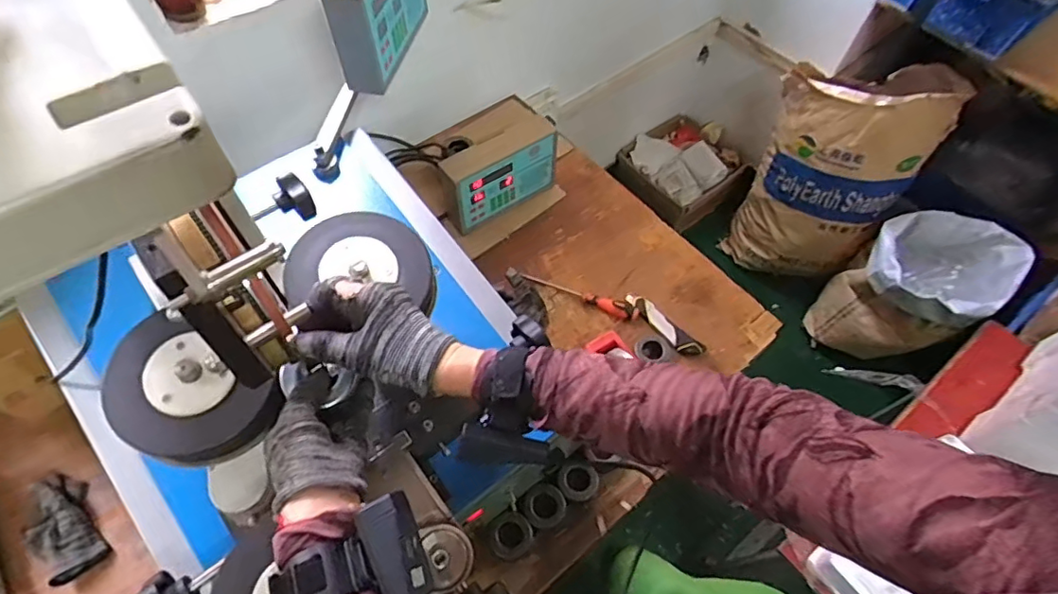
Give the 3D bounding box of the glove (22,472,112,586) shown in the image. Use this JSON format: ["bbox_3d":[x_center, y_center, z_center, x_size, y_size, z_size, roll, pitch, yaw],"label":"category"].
[{"bbox_3d":[-0.656,0.321,0.786,0.075,0.033,0.148,-34,66,-21],"label":"glove"}]

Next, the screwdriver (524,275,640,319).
[{"bbox_3d":[0.094,-0.006,1.021,0.219,0.031,0.026,23,61,10],"label":"screwdriver"}]

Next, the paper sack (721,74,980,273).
[{"bbox_3d":[0.840,-0.345,1.597,0.401,0.594,0.304,39,65,19],"label":"paper sack"}]

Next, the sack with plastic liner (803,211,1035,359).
[{"bbox_3d":[1.072,-0.022,1.571,0.377,0.391,0.305,-28,64,-18],"label":"sack with plastic liner"}]

